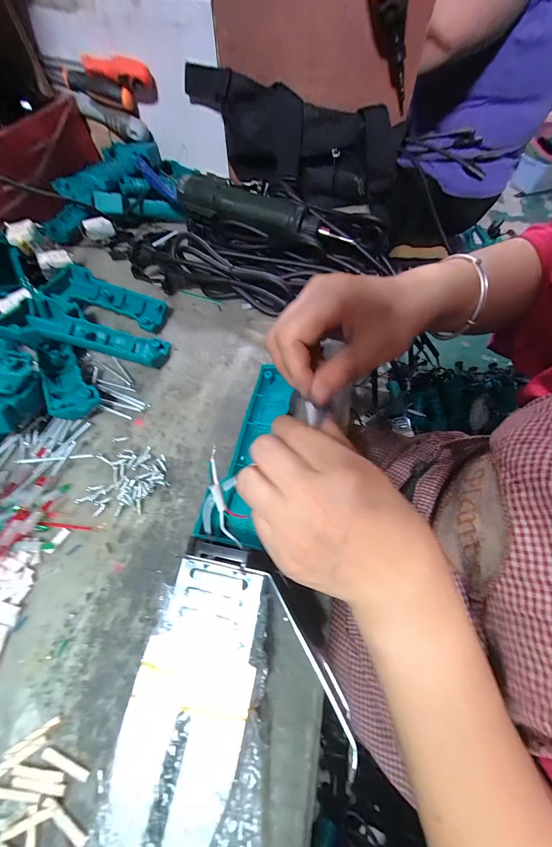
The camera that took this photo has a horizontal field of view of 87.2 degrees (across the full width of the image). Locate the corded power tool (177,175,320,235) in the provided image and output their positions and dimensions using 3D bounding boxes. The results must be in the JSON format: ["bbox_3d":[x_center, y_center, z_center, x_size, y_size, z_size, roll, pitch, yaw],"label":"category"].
[{"bbox_3d":[-0.036,-0.286,0.393,0.196,0.049,0.043,22,63,13],"label":"corded power tool"}]

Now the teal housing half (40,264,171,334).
[{"bbox_3d":[-0.213,-0.159,0.366,0.175,0.021,0.051,20,63,12],"label":"teal housing half"}]

